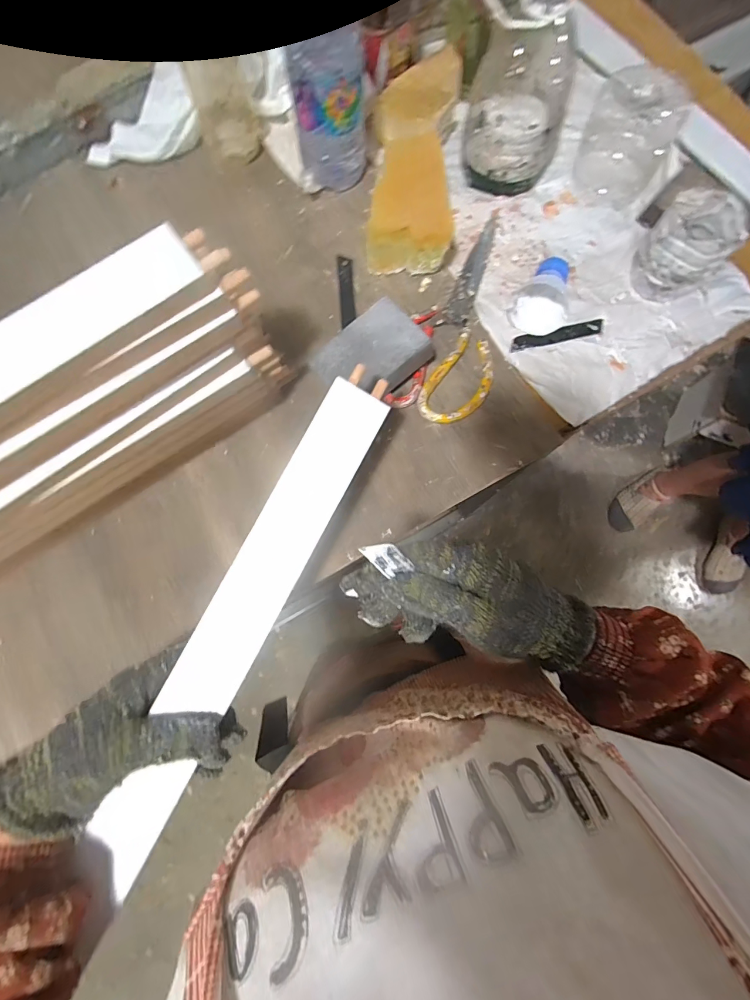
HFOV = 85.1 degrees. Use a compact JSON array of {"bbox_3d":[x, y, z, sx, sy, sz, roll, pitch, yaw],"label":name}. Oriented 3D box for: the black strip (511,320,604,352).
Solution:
[{"bbox_3d":[0.191,-0.173,0.428,0.096,0.011,0.015,-11,78,-2],"label":"black strip"}]

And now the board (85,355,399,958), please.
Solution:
[{"bbox_3d":[-0.091,0.076,0.291,0.045,0.009,0.373,29,85,-11],"label":"board"}]

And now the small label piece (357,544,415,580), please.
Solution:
[{"bbox_3d":[0.007,0.035,0.245,0.017,0.034,0.004,-34,37,11],"label":"small label piece"}]

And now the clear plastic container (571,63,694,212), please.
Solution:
[{"bbox_3d":[0.258,-0.374,0.423,0.083,0.084,0.062,43,82,9],"label":"clear plastic container"}]

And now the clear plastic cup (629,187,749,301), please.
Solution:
[{"bbox_3d":[0.302,-0.246,0.400,0.071,0.076,0.070,0,78,1],"label":"clear plastic cup"}]

